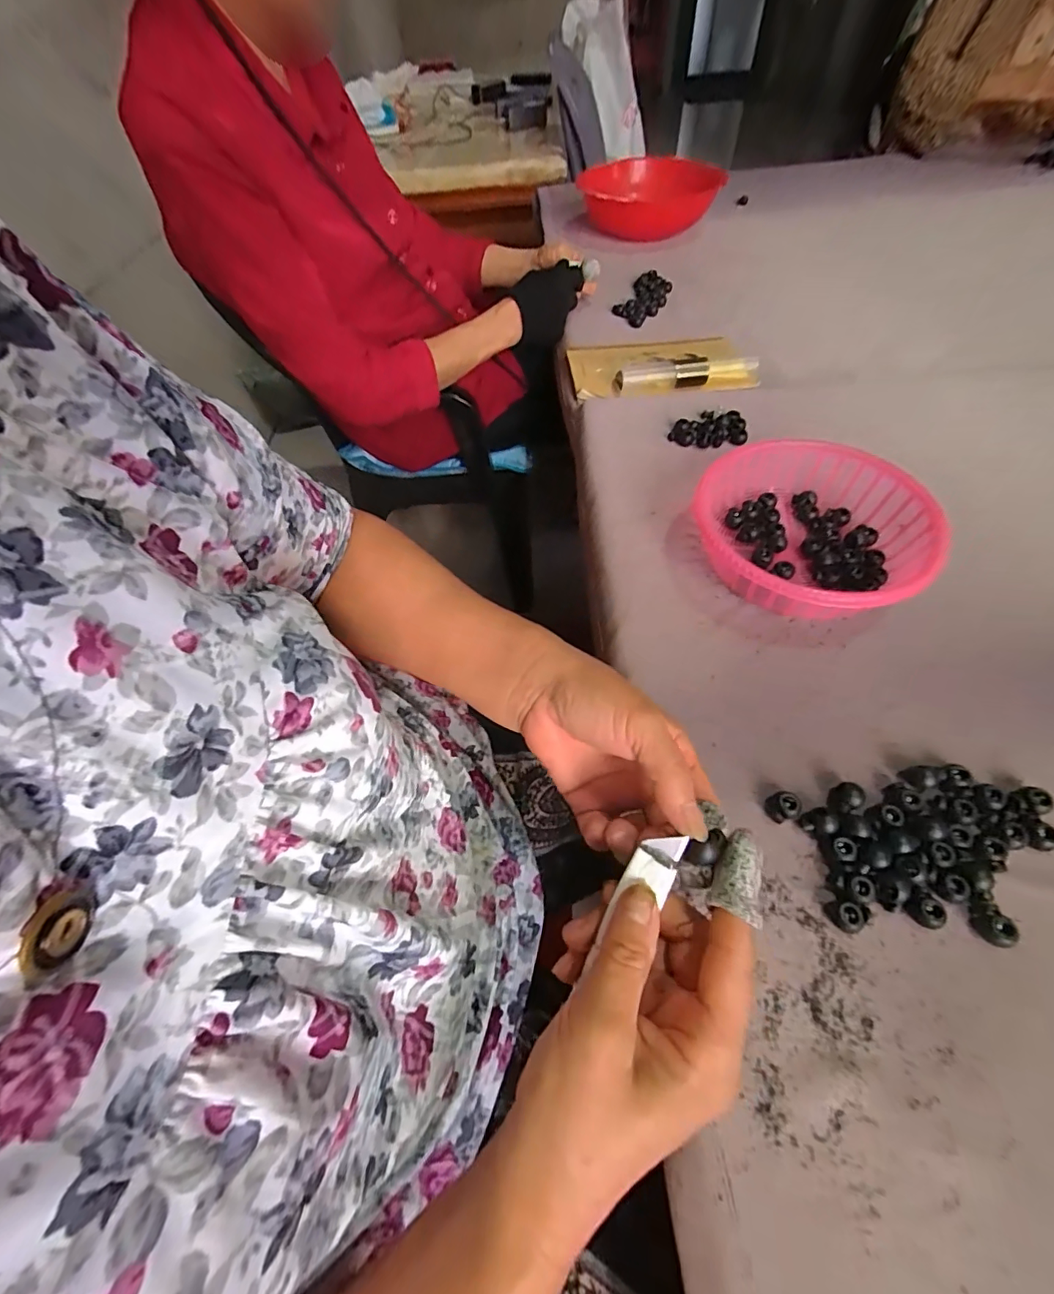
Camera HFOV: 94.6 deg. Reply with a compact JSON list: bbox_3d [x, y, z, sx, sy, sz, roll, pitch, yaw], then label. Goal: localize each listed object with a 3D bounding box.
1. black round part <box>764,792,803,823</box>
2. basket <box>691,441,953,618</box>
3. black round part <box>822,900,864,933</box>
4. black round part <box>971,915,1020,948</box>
[{"bbox_3d":[0.152,0.095,0.288,0.018,0.012,0.015,-17,57,-7],"label":"black round part"},{"bbox_3d":[0.217,-0.086,0.375,0.159,0.052,0.160,6,58,8],"label":"basket"},{"bbox_3d":[0.168,0.142,0.256,0.014,0.010,0.015,-2,57,3],"label":"black round part"},{"bbox_3d":[0.240,0.145,0.249,0.015,0.010,0.015,-2,57,3],"label":"black round part"}]

